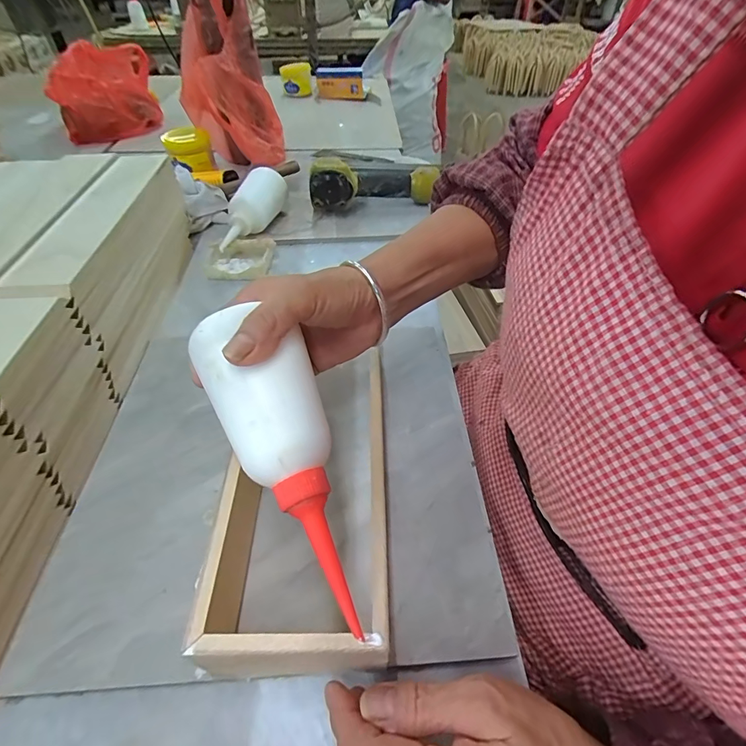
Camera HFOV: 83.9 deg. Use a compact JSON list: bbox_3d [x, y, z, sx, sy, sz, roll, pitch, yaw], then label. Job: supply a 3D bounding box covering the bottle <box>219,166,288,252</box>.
[{"bbox_3d":[-0.171,-0.224,0.575,0.046,0.048,0.161,16,62,14],"label":"bottle"}]

